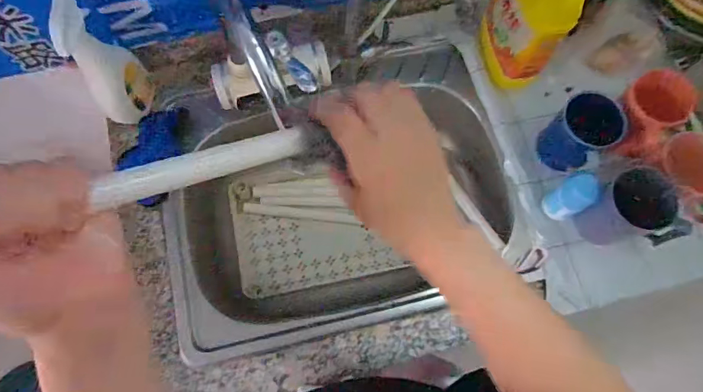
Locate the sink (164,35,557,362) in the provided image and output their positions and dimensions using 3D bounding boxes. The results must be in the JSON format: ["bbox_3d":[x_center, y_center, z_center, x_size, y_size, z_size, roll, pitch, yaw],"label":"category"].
[{"bbox_3d":[-0.016,0.007,0.724,0.510,0.155,0.395,-14,74,-4],"label":"sink"}]

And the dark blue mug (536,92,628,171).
[{"bbox_3d":[0.319,-0.087,0.631,0.092,0.074,0.080,-37,77,-10],"label":"dark blue mug"}]

